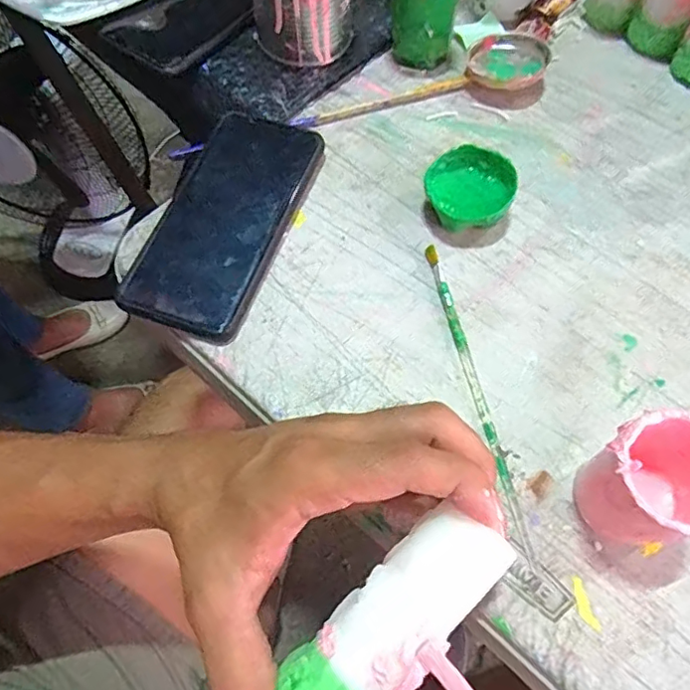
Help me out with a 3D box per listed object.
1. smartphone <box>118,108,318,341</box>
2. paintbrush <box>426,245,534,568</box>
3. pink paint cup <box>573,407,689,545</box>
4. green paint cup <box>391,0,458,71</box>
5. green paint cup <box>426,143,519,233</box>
[{"bbox_3d":[-0.075,-0.082,0.354,0.078,0.017,0.165,18,66,9],"label":"smartphone"},{"bbox_3d":[0.072,0.022,0.305,0.006,0.008,0.183,-11,64,-5],"label":"paintbrush"},{"bbox_3d":[0.134,0.064,0.250,0.053,0.064,0.049,0,64,0],"label":"pink paint cup"},{"bbox_3d":[0.057,-0.243,0.403,0.047,0.060,0.047,0,64,0],"label":"green paint cup"},{"bbox_3d":[0.079,-0.096,0.351,0.053,0.028,0.055,0,64,0],"label":"green paint cup"}]

